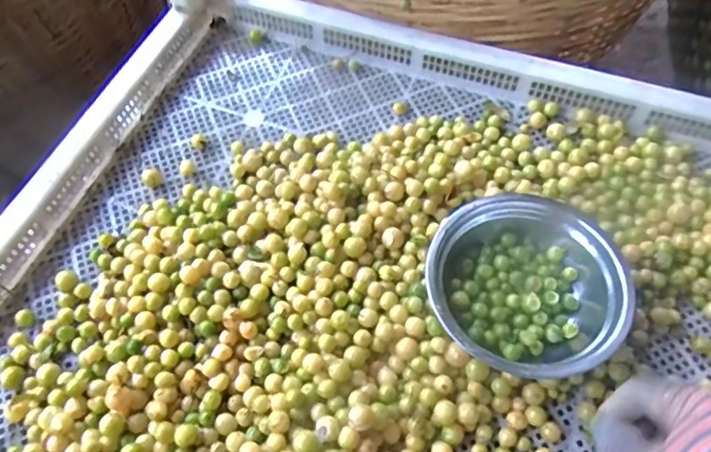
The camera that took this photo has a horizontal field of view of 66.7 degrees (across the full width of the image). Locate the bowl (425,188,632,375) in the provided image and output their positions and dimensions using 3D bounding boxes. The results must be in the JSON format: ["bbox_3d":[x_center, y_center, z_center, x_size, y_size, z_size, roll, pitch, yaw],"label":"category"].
[{"bbox_3d":[0.134,0.048,0.436,0.147,0.054,0.154,-1,59,2],"label":"bowl"}]

